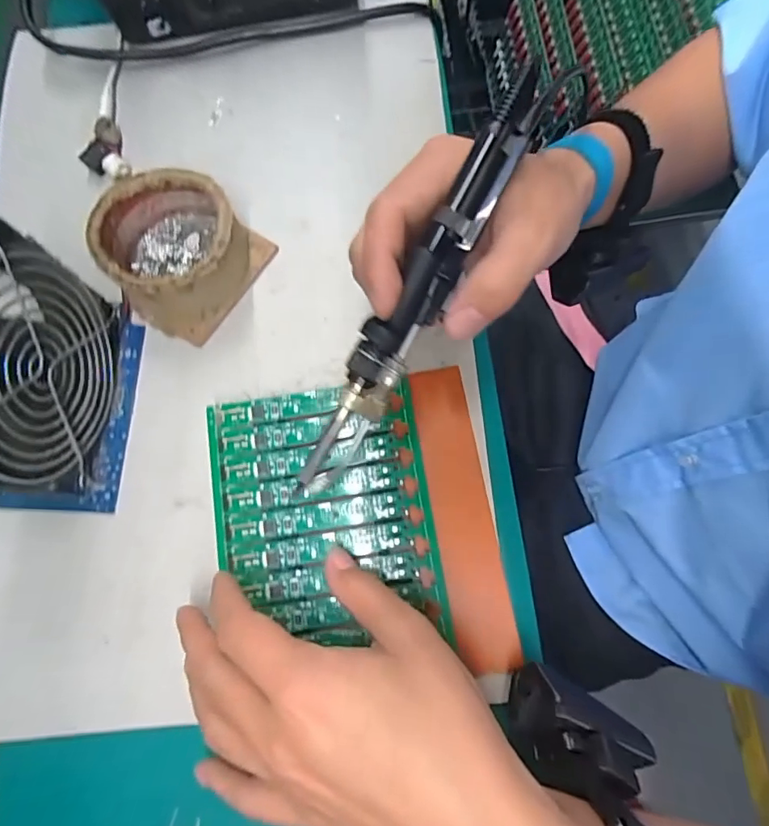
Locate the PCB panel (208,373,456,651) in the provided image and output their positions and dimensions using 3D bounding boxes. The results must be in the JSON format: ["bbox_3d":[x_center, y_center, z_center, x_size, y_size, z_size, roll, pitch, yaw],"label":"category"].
[{"bbox_3d":[-0.035,0.054,0.280,0.120,0.004,0.137,-8,76,-2],"label":"PCB panel"}]

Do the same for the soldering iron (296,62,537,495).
[{"bbox_3d":[0.014,-0.051,0.214,0.026,0.016,0.198,30,98,7],"label":"soldering iron"}]

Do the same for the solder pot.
[{"bbox_3d":[-0.130,-0.101,0.307,0.087,0.045,0.087,0,77,1],"label":"solder pot"}]

